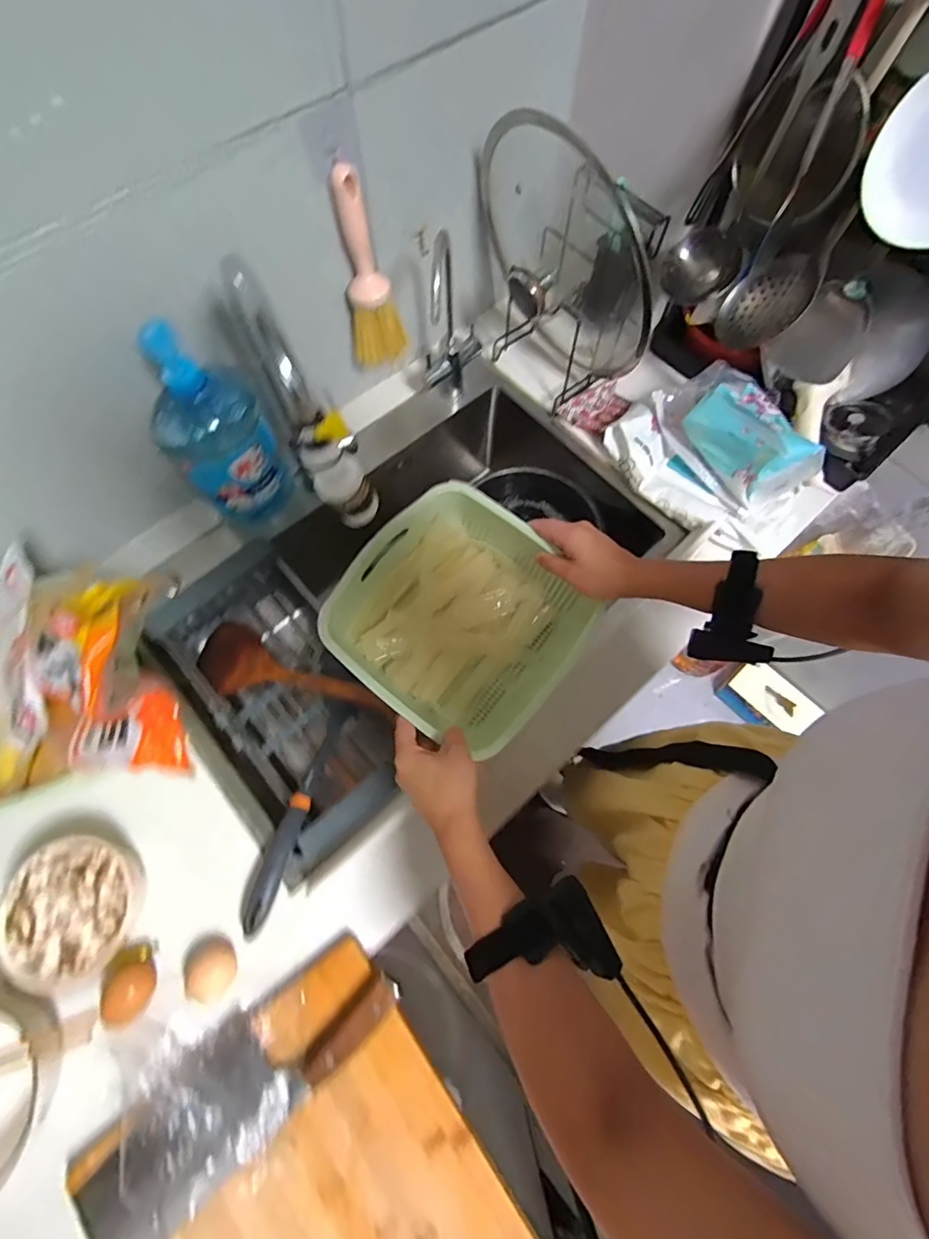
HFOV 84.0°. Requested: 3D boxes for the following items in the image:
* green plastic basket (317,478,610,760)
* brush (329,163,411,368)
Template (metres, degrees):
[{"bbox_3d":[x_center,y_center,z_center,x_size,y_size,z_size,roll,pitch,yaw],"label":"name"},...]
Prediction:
[{"bbox_3d":[-0.002,0.003,0.578,0.233,0.126,0.237,37,74,15],"label":"green plastic basket"},{"bbox_3d":[-0.117,-0.410,0.620,0.065,0.209,0.037,-15,70,-6],"label":"brush"}]

